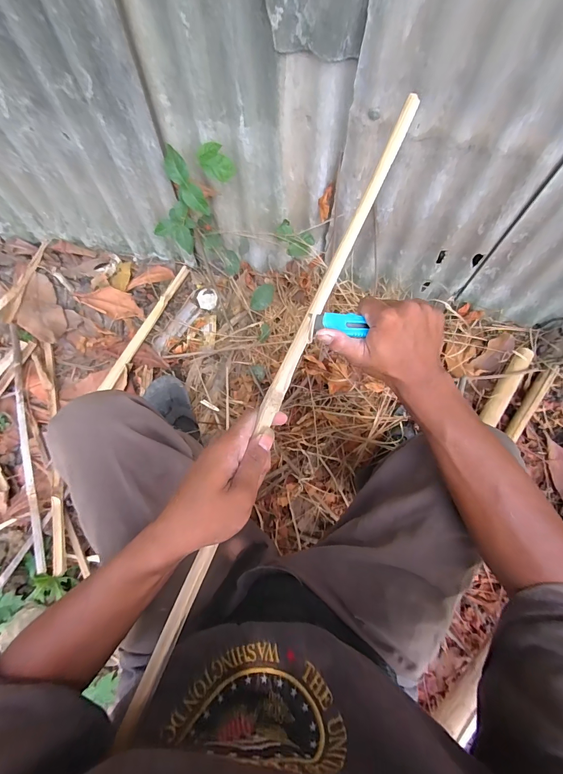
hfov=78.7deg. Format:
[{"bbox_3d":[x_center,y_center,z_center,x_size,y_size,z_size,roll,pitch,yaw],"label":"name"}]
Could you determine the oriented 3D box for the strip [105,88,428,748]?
[{"bbox_3d":[0.007,-0.015,0.316,0.015,0.016,0.615,24,81,7],"label":"strip"}]

